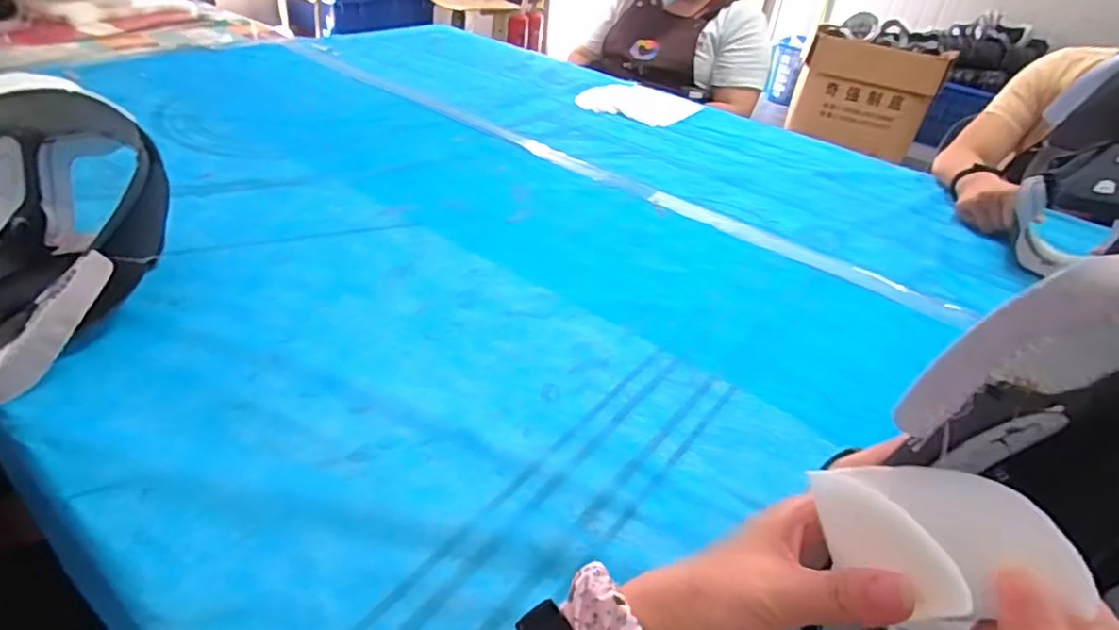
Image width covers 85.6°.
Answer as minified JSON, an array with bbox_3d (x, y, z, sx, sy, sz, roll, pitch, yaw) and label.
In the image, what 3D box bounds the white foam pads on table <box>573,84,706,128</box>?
[{"bbox_3d":[0.162,-0.444,1.250,0.219,0.017,0.195,23,40,21],"label":"white foam pads on table"}]

